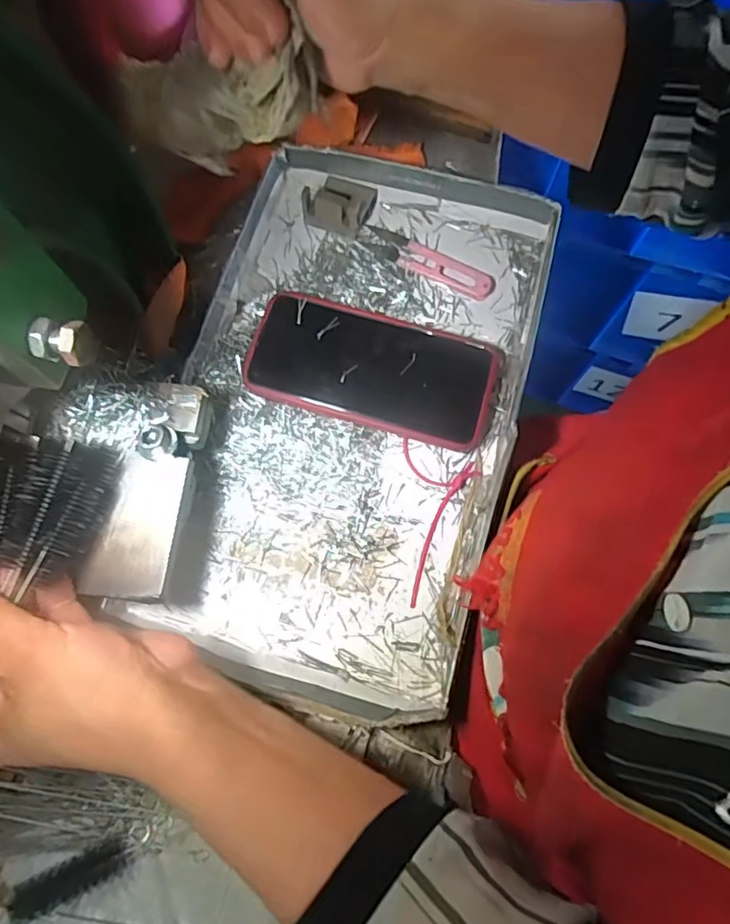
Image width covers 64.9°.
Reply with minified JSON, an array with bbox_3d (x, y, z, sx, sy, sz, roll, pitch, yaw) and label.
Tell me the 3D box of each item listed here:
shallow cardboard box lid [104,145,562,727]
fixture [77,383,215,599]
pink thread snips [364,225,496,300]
[{"bbox_3d":[-0.010,-0.039,0.379,0.208,0.033,0.355,16,75,2],"label":"shallow cardboard box lid"},{"bbox_3d":[-0.116,0.013,0.309,0.048,0.022,0.115,8,75,0],"label":"fixture"},{"bbox_3d":[0.047,-0.145,0.414,0.098,0.006,0.024,26,76,5],"label":"pink thread snips"}]

